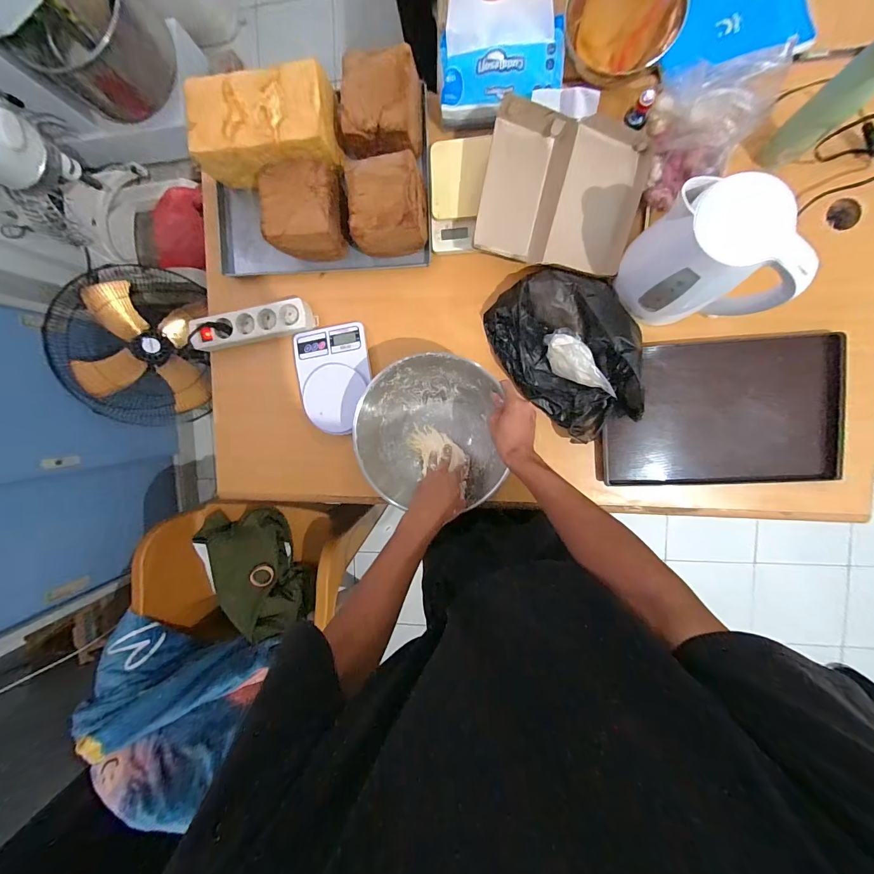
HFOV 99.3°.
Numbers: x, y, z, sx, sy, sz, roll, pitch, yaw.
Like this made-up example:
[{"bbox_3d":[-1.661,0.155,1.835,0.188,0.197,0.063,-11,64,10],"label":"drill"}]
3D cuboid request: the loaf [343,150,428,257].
[{"bbox_3d":[-0.079,-0.363,0.596,0.114,0.085,0.132,-2,95,7],"label":"loaf"}]

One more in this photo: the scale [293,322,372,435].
[{"bbox_3d":[-0.190,-0.106,0.696,0.139,0.038,0.199,-7,95,7],"label":"scale"}]

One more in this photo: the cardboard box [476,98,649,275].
[{"bbox_3d":[0.199,-0.388,0.590,0.249,0.085,0.208,12,97,5],"label":"cardboard box"}]

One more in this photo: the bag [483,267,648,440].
[{"bbox_3d":[0.226,-0.142,0.617,0.208,0.072,0.288,-31,91,9],"label":"bag"}]

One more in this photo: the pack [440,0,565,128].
[{"bbox_3d":[0.093,-0.569,0.552,0.182,0.078,0.125,-4,95,7],"label":"pack"}]

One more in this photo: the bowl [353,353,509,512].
[{"bbox_3d":[-0.010,-0.012,0.641,0.230,0.106,0.241,0,95,7],"label":"bowl"}]

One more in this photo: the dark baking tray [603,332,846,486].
[{"bbox_3d":[0.476,-0.038,0.630,0.371,0.040,0.246,-1,95,7],"label":"dark baking tray"}]

